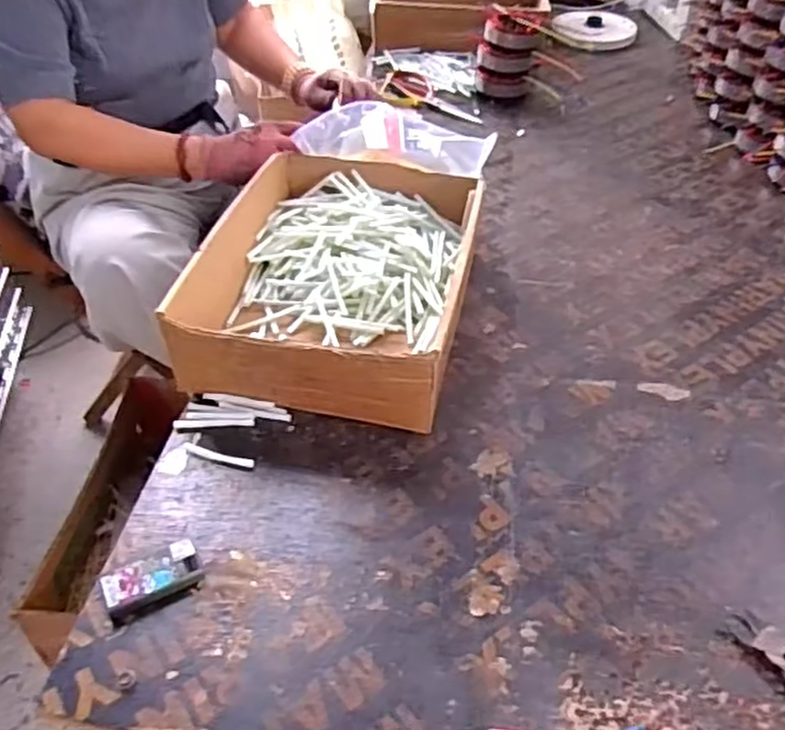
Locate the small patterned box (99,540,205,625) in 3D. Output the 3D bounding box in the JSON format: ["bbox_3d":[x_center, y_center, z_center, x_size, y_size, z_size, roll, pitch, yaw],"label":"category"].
[{"bbox_3d":[-0.170,0.151,0.508,0.065,0.011,0.034,-22,47,-23],"label":"small patterned box"}]

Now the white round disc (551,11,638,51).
[{"bbox_3d":[0.393,-0.638,1.365,0.164,0.027,0.169,0,43,0],"label":"white round disc"}]

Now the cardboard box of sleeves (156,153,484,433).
[{"bbox_3d":[-0.047,-0.093,0.722,0.241,0.091,0.338,8,43,8],"label":"cardboard box of sleeves"}]

